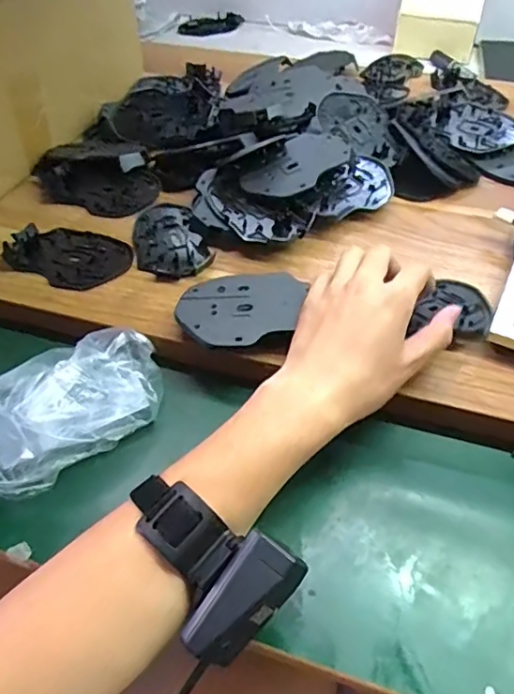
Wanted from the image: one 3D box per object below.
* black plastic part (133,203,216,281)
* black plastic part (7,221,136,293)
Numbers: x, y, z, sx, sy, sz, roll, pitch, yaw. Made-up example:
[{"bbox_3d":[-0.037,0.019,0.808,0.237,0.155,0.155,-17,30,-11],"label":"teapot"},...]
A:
[{"bbox_3d":[-0.082,-0.103,0.520,0.067,0.012,0.115,-12,49,-10],"label":"black plastic part"},{"bbox_3d":[-0.170,-0.088,0.507,0.110,0.011,0.079,20,52,18],"label":"black plastic part"}]

